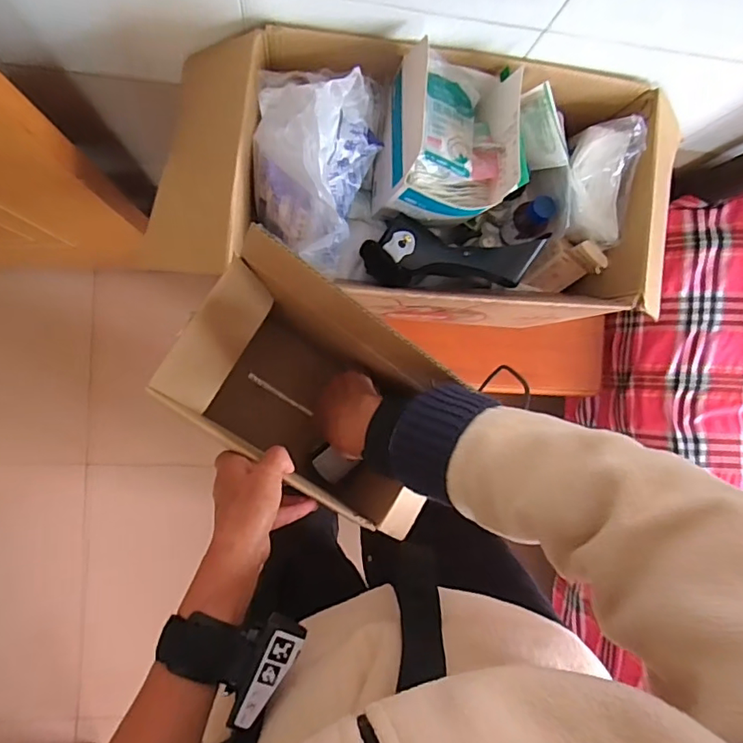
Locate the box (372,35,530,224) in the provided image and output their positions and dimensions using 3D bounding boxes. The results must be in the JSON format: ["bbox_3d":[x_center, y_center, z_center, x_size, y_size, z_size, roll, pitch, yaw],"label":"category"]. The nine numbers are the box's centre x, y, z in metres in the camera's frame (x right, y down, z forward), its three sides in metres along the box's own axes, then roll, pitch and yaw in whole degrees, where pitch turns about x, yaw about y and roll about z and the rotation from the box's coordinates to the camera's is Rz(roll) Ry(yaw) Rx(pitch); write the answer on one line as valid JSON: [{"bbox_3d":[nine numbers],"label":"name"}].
[{"bbox_3d":[0.088,-0.257,0.589,0.138,0.120,0.156,6,90,-9],"label":"box"}]

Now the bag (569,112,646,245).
[{"bbox_3d":[0.274,-0.223,0.621,0.076,0.055,0.138,8,104,16],"label":"bag"}]

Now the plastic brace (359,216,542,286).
[{"bbox_3d":[0.090,-0.135,0.626,0.201,0.066,0.081,9,90,-9],"label":"plastic brace"}]

